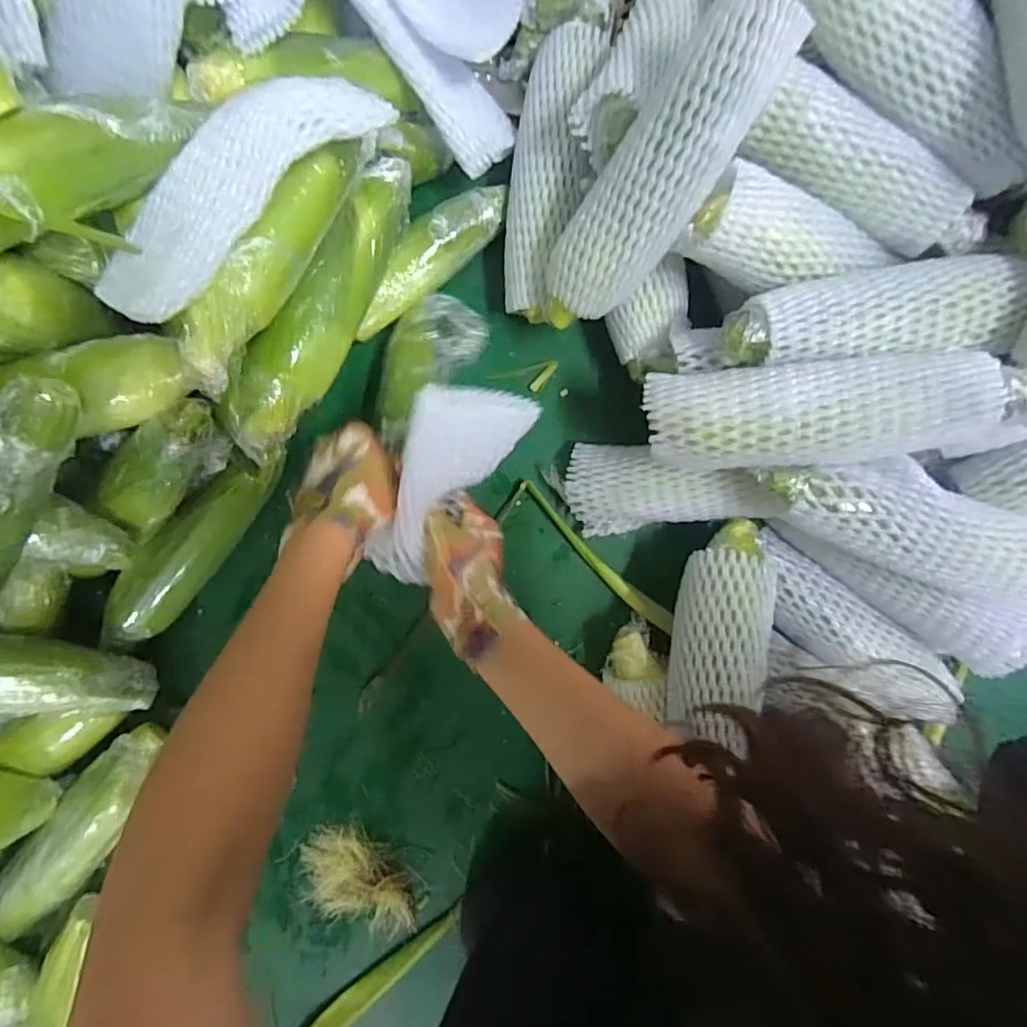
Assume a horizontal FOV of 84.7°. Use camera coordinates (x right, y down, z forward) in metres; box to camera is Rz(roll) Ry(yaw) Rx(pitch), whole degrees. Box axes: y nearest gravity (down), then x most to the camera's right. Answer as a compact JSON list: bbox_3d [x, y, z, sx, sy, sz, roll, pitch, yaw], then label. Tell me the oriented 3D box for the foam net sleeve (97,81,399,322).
[{"bbox_3d":[-0.167,-0.194,0.336,0.079,0.037,0.201,45,89,-1],"label":"foam net sleeve"}]

